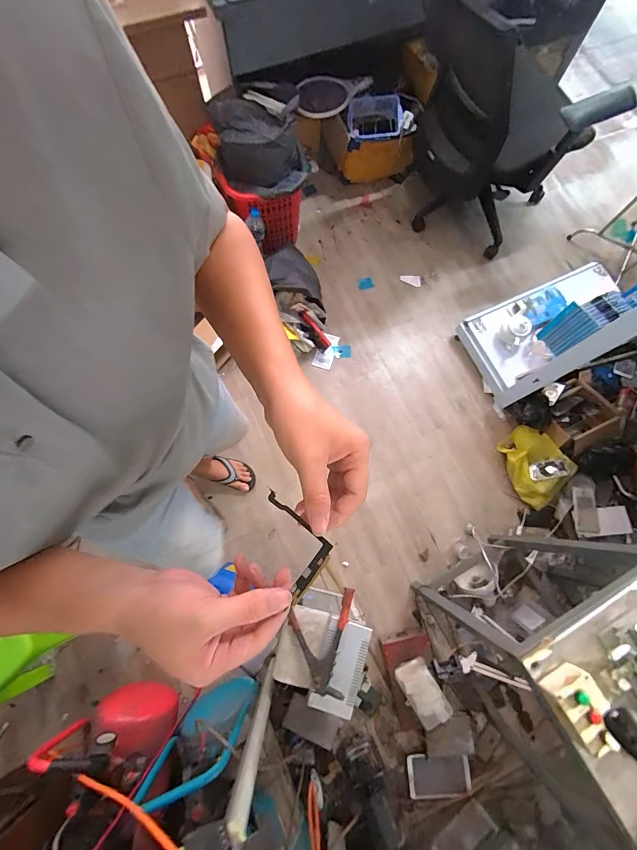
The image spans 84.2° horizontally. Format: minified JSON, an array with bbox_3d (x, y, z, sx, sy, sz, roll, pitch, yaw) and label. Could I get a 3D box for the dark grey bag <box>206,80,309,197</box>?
[{"bbox_3d":[-0.222,-1.075,1.334,0.324,0.197,0.316,-11,76,-4],"label":"dark grey bag"}]

